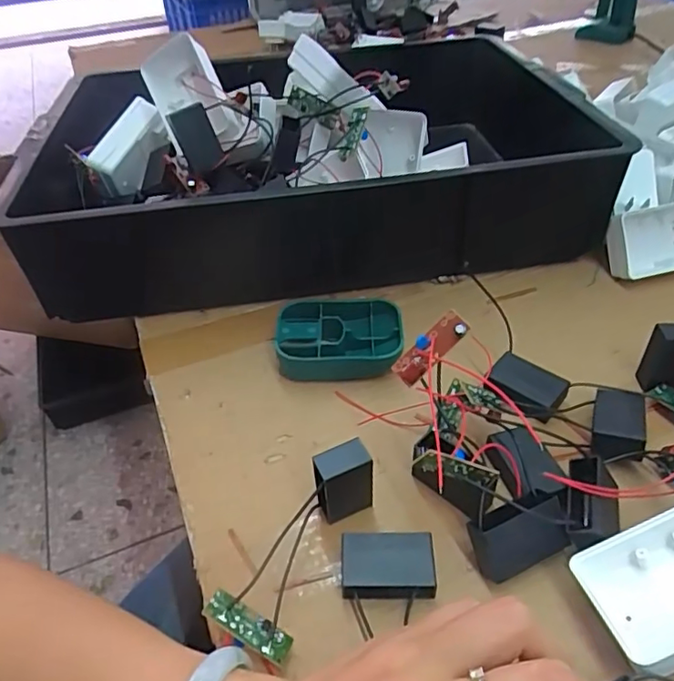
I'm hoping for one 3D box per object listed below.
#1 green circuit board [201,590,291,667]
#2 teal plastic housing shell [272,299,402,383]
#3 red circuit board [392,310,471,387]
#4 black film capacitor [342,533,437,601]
[{"bbox_3d":[-0.042,0.136,0.264,0.044,0.004,0.014,32,49,1],"label":"green circuit board"},{"bbox_3d":[0.002,-0.001,0.416,0.091,0.025,0.067,0,42,5],"label":"teal plastic housing shell"},{"bbox_3d":[0.049,0.004,0.289,0.044,0.011,0.016,-44,48,4],"label":"red circuit board"},{"bbox_3d":[0.027,0.120,0.289,0.047,0.018,0.033,-1,42,3],"label":"black film capacitor"}]

